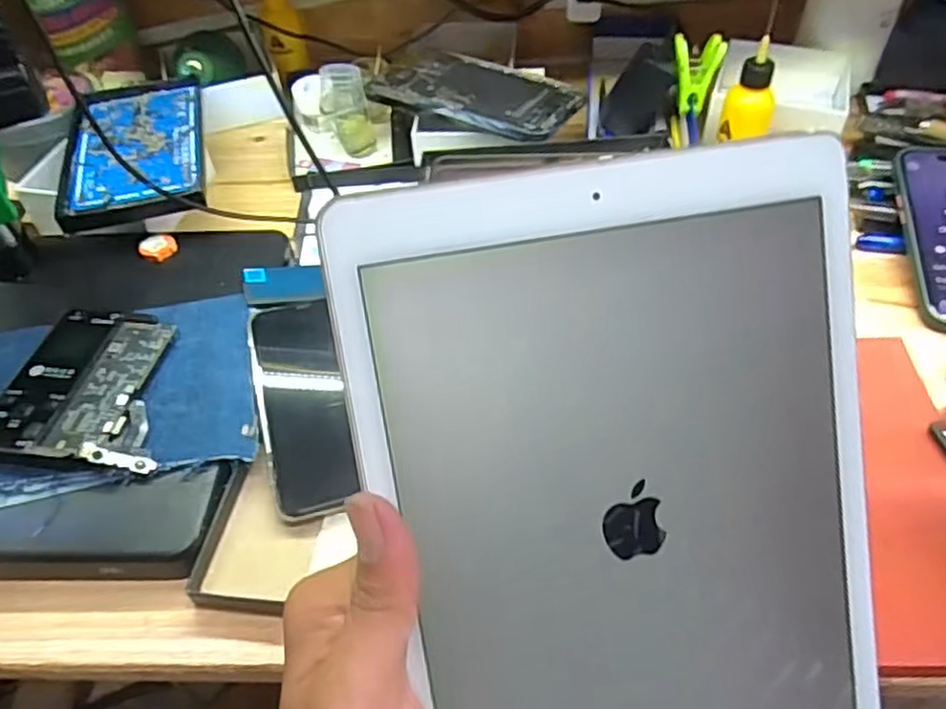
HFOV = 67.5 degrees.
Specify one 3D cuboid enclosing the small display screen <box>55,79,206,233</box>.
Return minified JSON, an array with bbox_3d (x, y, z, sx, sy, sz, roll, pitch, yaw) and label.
[{"bbox_3d":[-0.257,-0.157,0.543,0.100,0.017,0.188,-13,49,-8],"label":"small display screen"}]

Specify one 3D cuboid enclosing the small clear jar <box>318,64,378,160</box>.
[{"bbox_3d":[-0.105,-0.211,0.600,0.037,0.072,0.043,-4,48,0],"label":"small clear jar"}]

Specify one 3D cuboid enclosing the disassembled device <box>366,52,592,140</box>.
[{"bbox_3d":[0.000,-0.203,0.551,0.156,0.012,0.079,23,54,22],"label":"disassembled device"}]

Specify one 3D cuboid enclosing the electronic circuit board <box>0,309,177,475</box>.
[{"bbox_3d":[-0.218,0.017,0.412,0.098,0.016,0.104,4,49,7],"label":"electronic circuit board"}]

